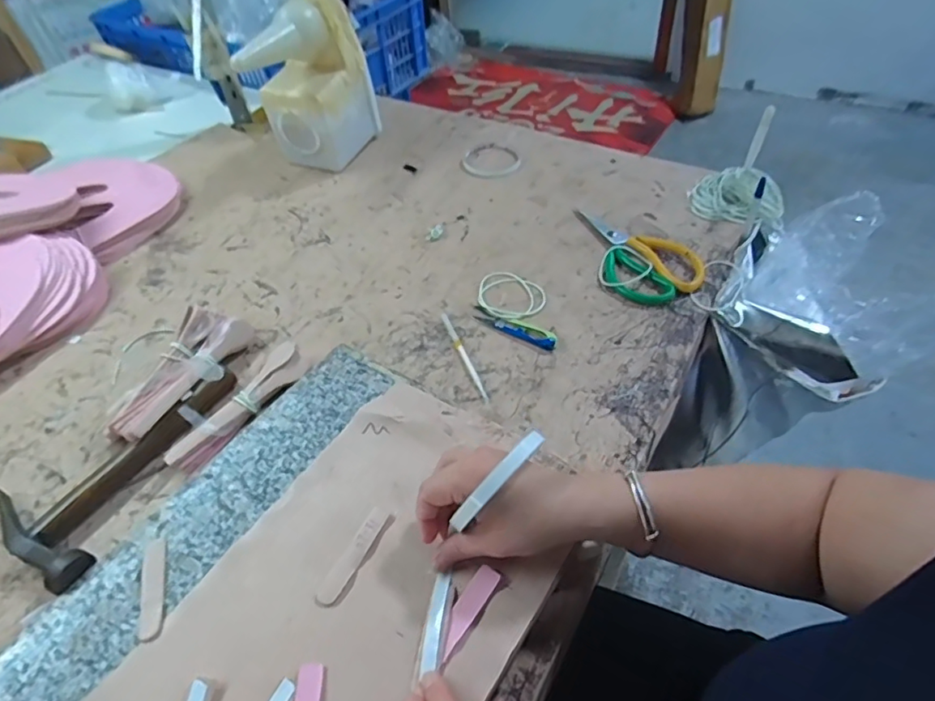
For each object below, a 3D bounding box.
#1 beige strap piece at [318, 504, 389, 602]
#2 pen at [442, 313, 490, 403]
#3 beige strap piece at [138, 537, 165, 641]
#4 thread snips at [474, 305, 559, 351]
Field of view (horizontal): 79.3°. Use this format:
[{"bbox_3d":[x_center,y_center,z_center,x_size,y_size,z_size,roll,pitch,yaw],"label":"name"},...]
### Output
[{"bbox_3d":[-0.086,0.155,0.430,0.017,0.006,0.077,22,54,22],"label":"beige strap piece"},{"bbox_3d":[-0.004,0.005,0.580,0.008,0.004,0.127,-17,50,-11],"label":"pen"},{"bbox_3d":[-0.238,0.178,0.426,0.017,0.004,0.076,-16,49,-10],"label":"beige strap piece"},{"bbox_3d":[0.050,-0.027,0.607,0.102,0.008,0.024,26,55,24],"label":"thread snips"}]

